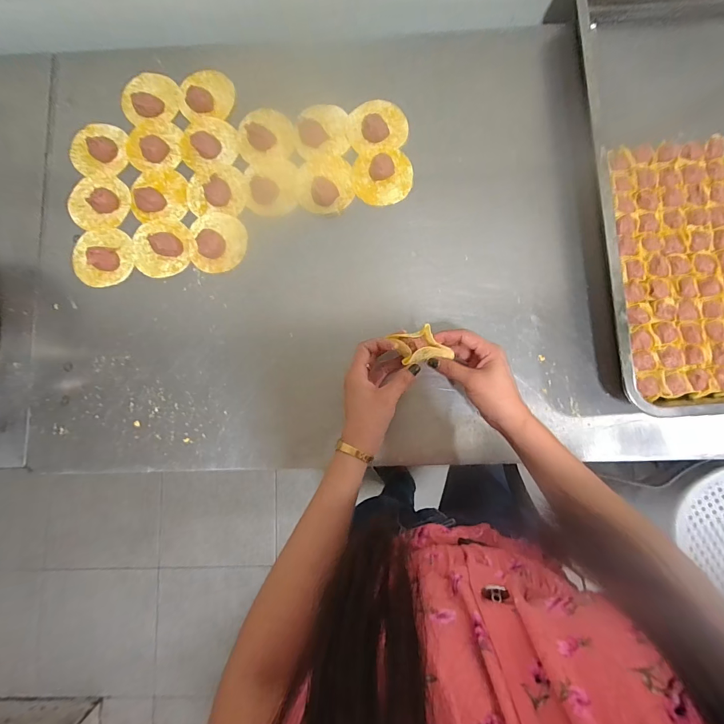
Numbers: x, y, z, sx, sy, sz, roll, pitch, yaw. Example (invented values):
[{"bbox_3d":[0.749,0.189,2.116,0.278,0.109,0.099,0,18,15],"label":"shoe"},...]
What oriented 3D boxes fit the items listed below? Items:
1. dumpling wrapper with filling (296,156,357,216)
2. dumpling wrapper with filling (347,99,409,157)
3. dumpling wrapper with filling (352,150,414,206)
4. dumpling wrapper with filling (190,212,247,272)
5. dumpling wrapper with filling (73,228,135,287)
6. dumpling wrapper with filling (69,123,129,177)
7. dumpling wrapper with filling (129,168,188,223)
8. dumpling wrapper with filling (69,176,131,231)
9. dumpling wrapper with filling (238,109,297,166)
[{"bbox_3d":[-0.050,-0.243,0.494,0.078,0.018,0.079,-2,83,1],"label":"dumpling wrapper with filling"},{"bbox_3d":[0.020,-0.329,0.500,0.082,0.023,0.076,0,83,1],"label":"dumpling wrapper with filling"},{"bbox_3d":[0.028,-0.252,0.487,0.081,0.030,0.071,-9,83,0],"label":"dumpling wrapper with filling"},{"bbox_3d":[-0.196,-0.165,0.492,0.072,0.021,0.083,-4,83,1],"label":"dumpling wrapper with filling"},{"bbox_3d":[-0.355,-0.144,0.498,0.078,0.021,0.080,-6,83,0],"label":"dumpling wrapper with filling"},{"bbox_3d":[-0.370,-0.301,0.517,0.075,0.012,0.076,1,83,1],"label":"dumpling wrapper with filling"},{"bbox_3d":[-0.281,-0.234,0.504,0.074,0.023,0.072,-4,83,1],"label":"dumpling wrapper with filling"},{"bbox_3d":[-0.365,-0.224,0.504,0.077,0.018,0.077,-8,83,0],"label":"dumpling wrapper with filling"},{"bbox_3d":[-0.132,-0.316,0.509,0.077,0.009,0.080,-7,83,0],"label":"dumpling wrapper with filling"}]

